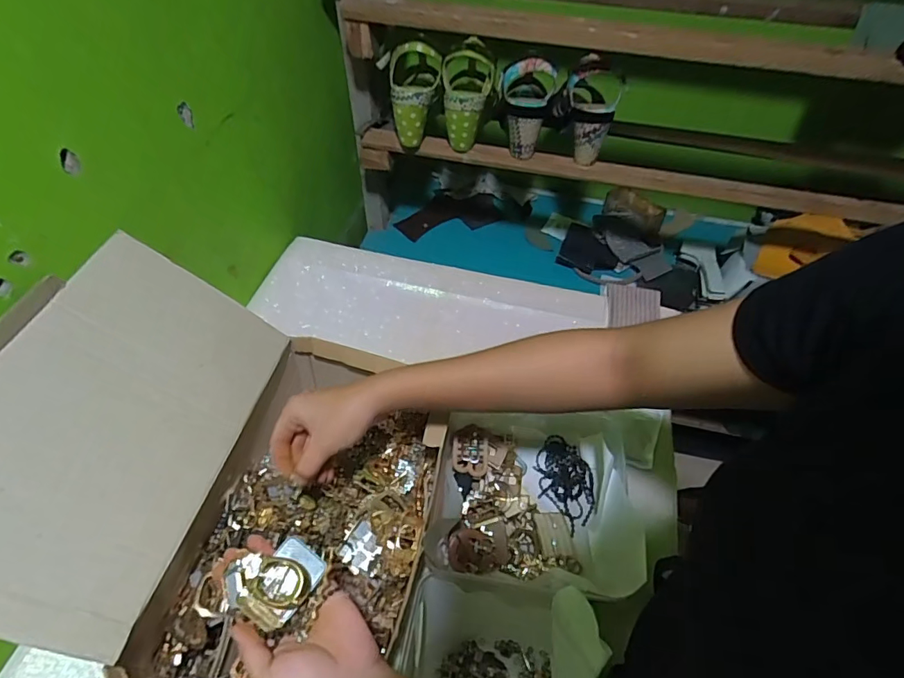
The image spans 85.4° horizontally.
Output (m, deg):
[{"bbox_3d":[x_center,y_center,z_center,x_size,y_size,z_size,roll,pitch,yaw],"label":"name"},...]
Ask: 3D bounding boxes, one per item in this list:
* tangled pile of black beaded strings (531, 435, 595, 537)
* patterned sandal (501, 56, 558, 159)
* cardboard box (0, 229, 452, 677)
[{"bbox_3d":[0.130,0.162,0.561,0.065,0.008,0.093,-36,61,-10],"label":"tangled pile of black beaded strings"},{"bbox_3d":[0.112,-0.352,0.743,0.080,0.127,0.077,5,50,2],"label":"patterned sandal"},{"bbox_3d":[-0.192,0.123,0.439,0.342,0.220,0.334,13,52,7],"label":"cardboard box"}]

